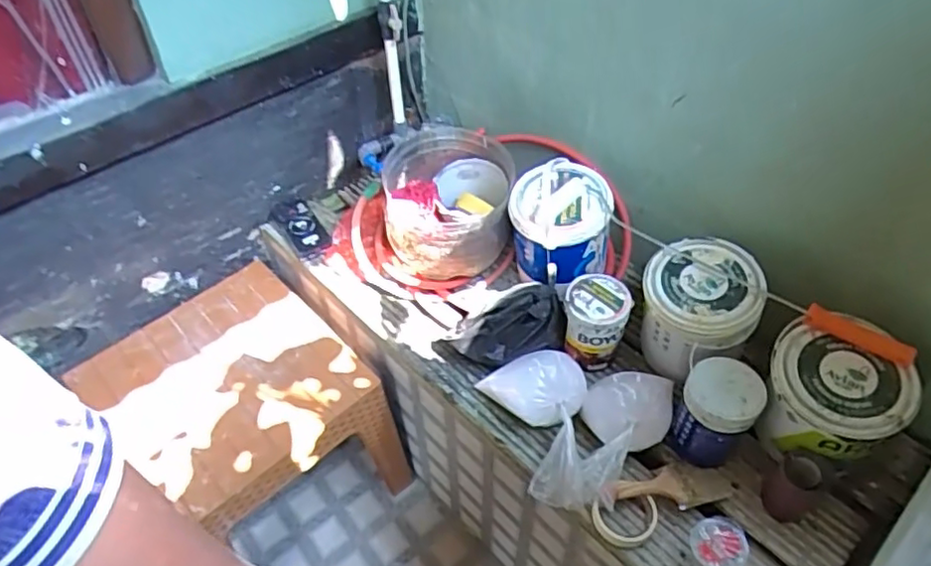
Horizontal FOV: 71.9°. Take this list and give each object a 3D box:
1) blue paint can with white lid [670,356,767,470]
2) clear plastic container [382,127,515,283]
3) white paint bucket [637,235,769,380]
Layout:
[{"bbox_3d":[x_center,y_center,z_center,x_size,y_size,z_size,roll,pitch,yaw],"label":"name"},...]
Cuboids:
[{"bbox_3d":[0.384,0.201,0.997,0.106,0.162,0.104,23,53,19],"label":"blue paint can with white lid"},{"bbox_3d":[-0.033,-0.149,1.269,0.236,0.202,0.254,-1,49,0],"label":"clear plastic container"},{"bbox_3d":[0.381,0.050,1.074,0.182,0.189,0.167,27,54,22],"label":"white paint bucket"}]

